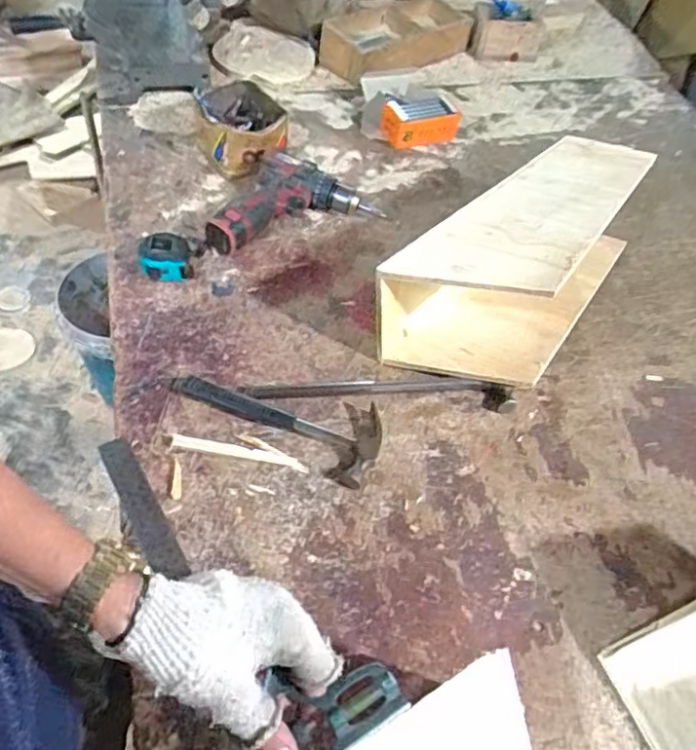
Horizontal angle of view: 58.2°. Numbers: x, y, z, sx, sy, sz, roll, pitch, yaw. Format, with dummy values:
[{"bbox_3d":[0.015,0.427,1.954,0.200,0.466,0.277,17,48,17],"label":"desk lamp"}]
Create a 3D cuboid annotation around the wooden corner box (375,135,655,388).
[{"bbox_3d":[0.211,-0.141,0.758,0.181,0.166,0.355,34,59,19],"label":"wooden corner box"}]

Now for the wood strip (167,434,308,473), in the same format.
[{"bbox_3d":[-0.117,0.077,0.668,0.147,0.009,0.029,12,55,0],"label":"wood strip"}]

